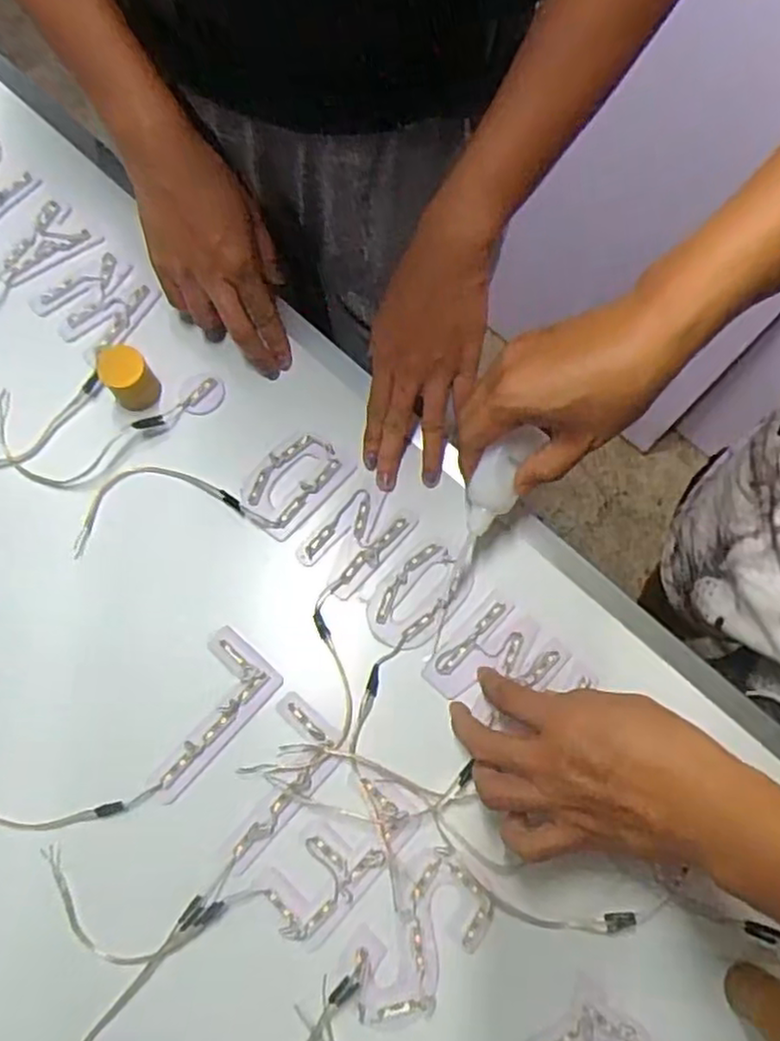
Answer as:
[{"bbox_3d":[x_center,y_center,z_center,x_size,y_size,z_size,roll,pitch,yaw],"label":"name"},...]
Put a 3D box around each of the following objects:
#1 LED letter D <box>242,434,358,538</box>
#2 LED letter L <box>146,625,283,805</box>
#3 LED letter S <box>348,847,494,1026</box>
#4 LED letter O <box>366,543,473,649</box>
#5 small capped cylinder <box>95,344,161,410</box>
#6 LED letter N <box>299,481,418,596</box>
[{"bbox_3d":[-0.073,-0.030,0.515,0.055,0.006,0.079,42,79,9],"label":"LED letter D"},{"bbox_3d":[-0.130,0.131,0.472,0.058,0.008,0.109,40,78,9],"label":"LED letter L"},{"bbox_3d":[0.018,0.265,0.437,0.059,0.004,0.106,39,78,8],"label":"LED letter S"},{"bbox_3d":[0.019,0.056,0.497,0.076,0.007,0.055,-43,80,-11],"label":"LED letter O"},{"bbox_3d":[-0.192,-0.105,0.510,0.034,0.038,0.033,0,75,-1],"label":"small capped cylinder"},{"bbox_3d":[-0.025,0.013,0.507,0.051,0.011,0.078,42,79,9],"label":"LED letter N"}]

